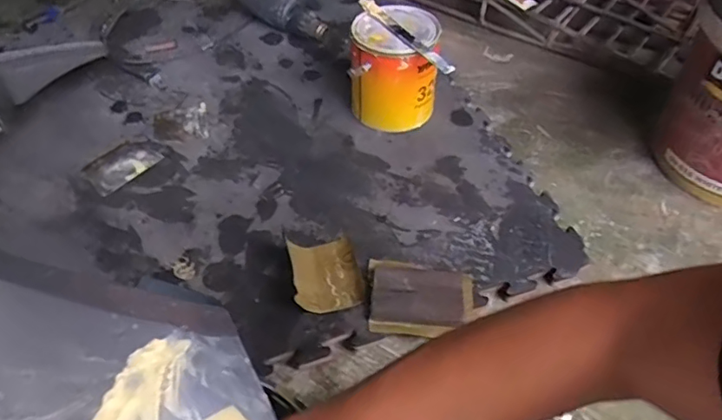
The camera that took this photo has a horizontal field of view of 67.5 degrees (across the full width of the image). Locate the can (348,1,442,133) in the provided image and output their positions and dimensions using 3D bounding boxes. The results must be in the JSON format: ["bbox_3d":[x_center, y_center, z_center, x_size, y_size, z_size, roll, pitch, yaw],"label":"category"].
[{"bbox_3d":[0.063,-0.257,0.997,0.153,0.172,0.154,-1,49,1],"label":"can"}]

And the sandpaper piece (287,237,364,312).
[{"bbox_3d":[-0.050,0.090,0.788,0.096,0.031,0.114,-8,49,-6],"label":"sandpaper piece"}]

